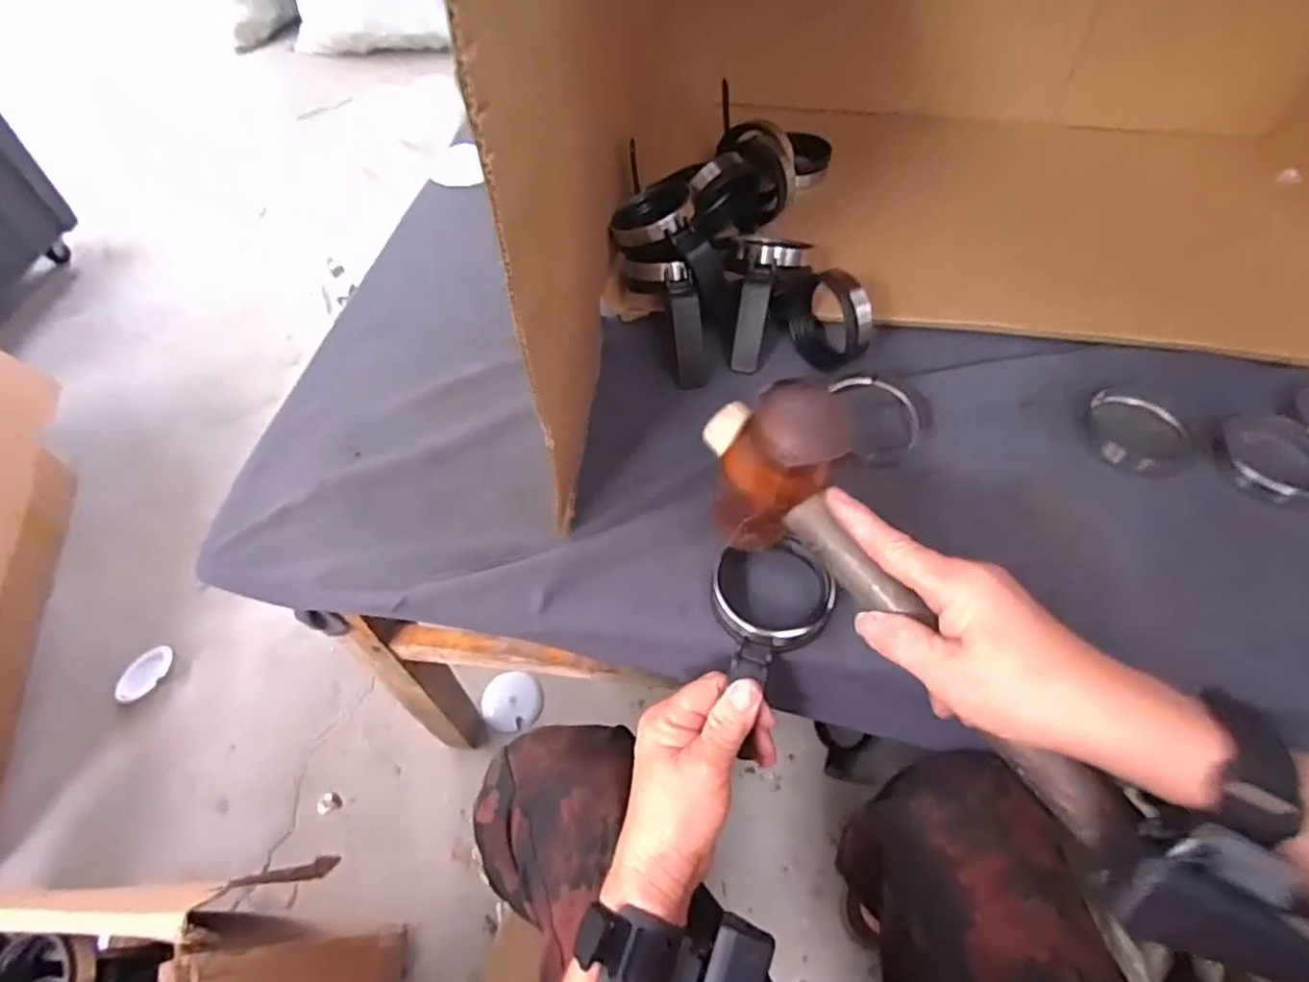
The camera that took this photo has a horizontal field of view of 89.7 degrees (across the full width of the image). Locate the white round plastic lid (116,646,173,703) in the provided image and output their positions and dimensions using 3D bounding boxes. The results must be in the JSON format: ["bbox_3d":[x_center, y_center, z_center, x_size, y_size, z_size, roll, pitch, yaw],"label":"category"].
[{"bbox_3d":[-0.692,0.247,0.891,0.055,0.015,0.078,11,54,8],"label":"white round plastic lid"}]

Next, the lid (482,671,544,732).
[{"bbox_3d":[-0.185,0.277,0.863,0.076,0.019,0.074,0,54,0],"label":"lid"}]

